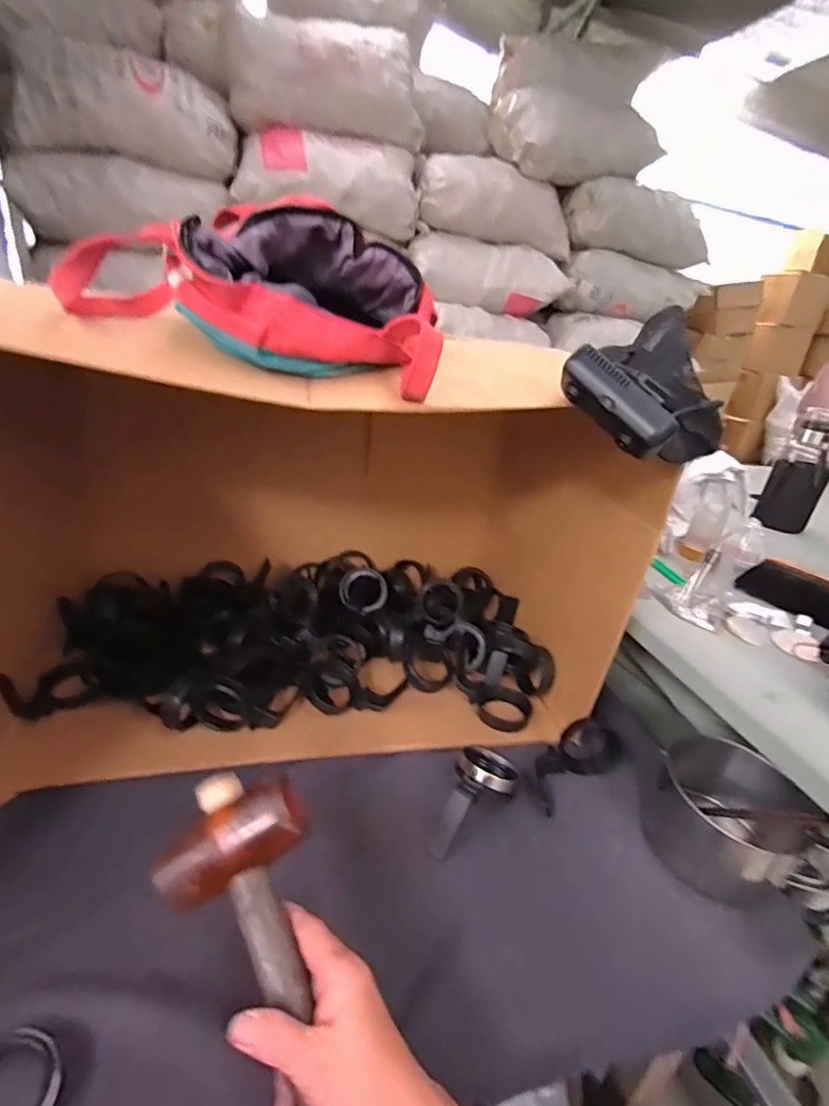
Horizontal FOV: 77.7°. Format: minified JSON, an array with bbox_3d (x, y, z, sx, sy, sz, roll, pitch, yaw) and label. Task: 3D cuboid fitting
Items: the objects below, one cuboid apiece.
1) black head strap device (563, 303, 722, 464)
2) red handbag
[{"bbox_3d":[0.207,-0.130,0.455,0.149,0.066,0.106,-17,66,-37],"label":"black head strap device"},{"bbox_3d":[-0.123,-0.234,0.462,0.289,0.119,0.179,6,26,-3],"label":"red handbag"}]

